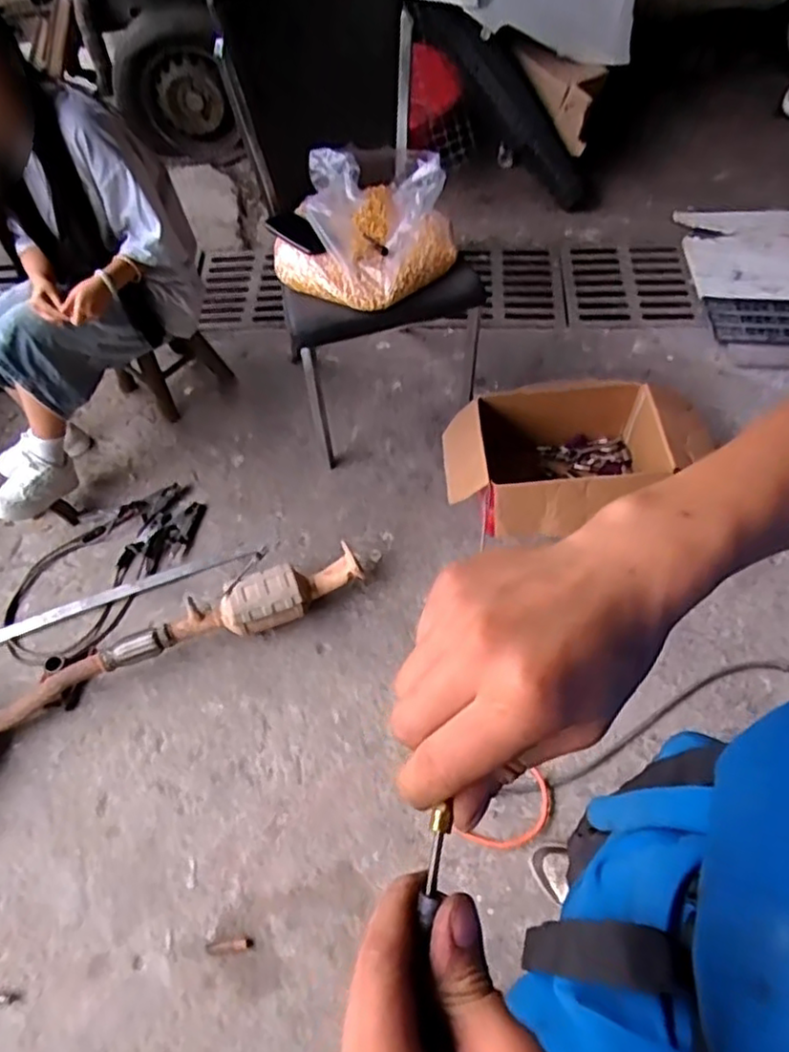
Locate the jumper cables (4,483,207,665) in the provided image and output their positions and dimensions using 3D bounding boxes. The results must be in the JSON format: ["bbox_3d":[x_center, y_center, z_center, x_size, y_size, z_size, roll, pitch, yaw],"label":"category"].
[{"bbox_3d":[-0.763,0.095,1.719,0.331,0.058,0.576,24,63,17],"label":"jumper cables"}]

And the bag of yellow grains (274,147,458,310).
[{"bbox_3d":[-0.038,-0.705,1.501,0.364,0.146,0.457,21,62,16],"label":"bag of yellow grains"}]

